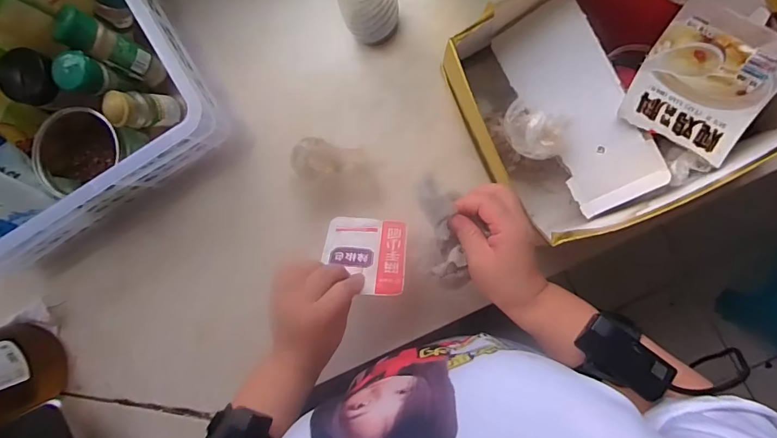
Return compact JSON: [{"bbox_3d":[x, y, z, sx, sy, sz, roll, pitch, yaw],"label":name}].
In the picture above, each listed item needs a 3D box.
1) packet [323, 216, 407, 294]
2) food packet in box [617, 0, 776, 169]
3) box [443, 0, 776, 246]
[{"bbox_3d":[-0.026,0.037,0.482,0.091,0.109,0.010,3,132,1],"label":"packet"},{"bbox_3d":[0.321,-0.138,0.430,0.122,0.022,0.128,30,112,7],"label":"food packet in box"},{"bbox_3d":[0.258,-0.144,0.471,0.289,0.103,0.248,-23,89,6],"label":"box"}]

